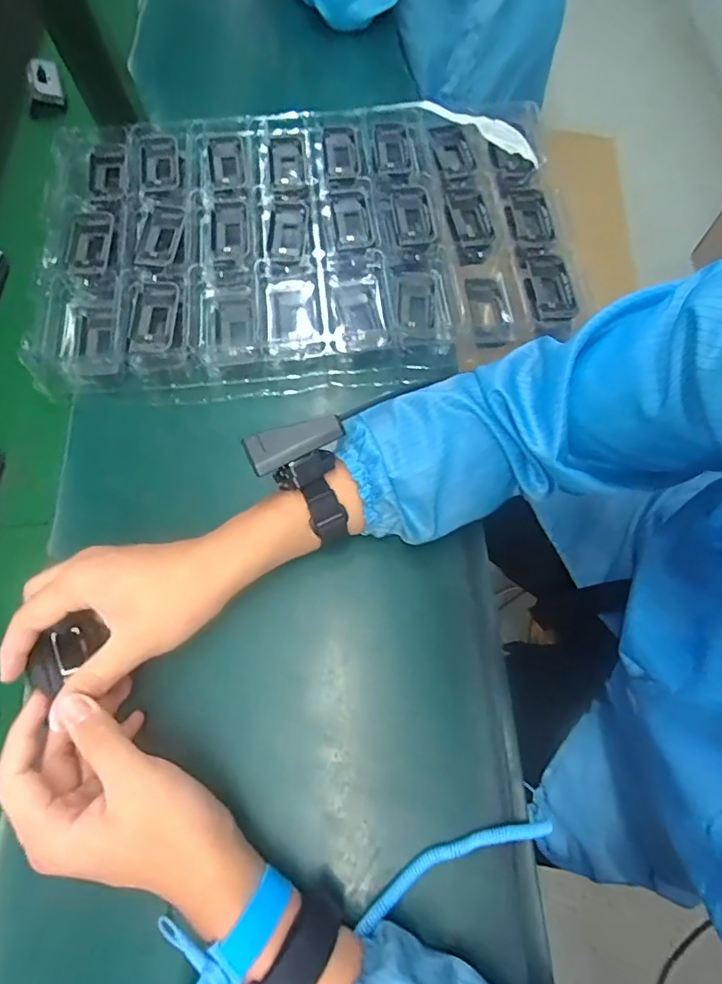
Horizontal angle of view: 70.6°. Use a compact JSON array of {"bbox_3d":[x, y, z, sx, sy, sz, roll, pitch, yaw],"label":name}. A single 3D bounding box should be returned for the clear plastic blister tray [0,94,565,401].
[{"bbox_3d":[-0.055,-0.247,0.507,0.497,0.052,0.314,-7,69,-1],"label":"clear plastic blister tray"}]

